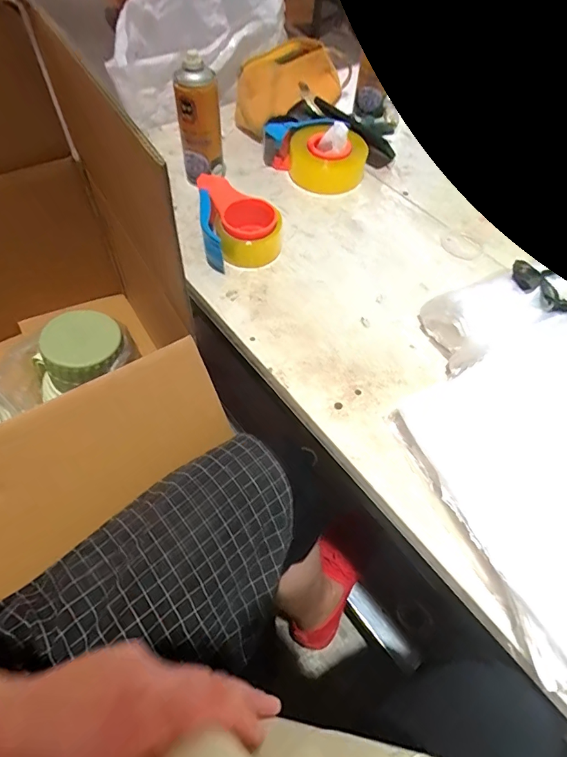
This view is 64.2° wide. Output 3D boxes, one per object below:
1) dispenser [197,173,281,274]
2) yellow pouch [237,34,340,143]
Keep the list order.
[{"bbox_3d":[-0.065,-0.230,0.662,0.109,0.066,0.145,-9,57,-9],"label":"dispenser"},{"bbox_3d":[0.009,-0.543,0.842,0.214,0.092,0.099,-36,65,-24],"label":"yellow pouch"}]

